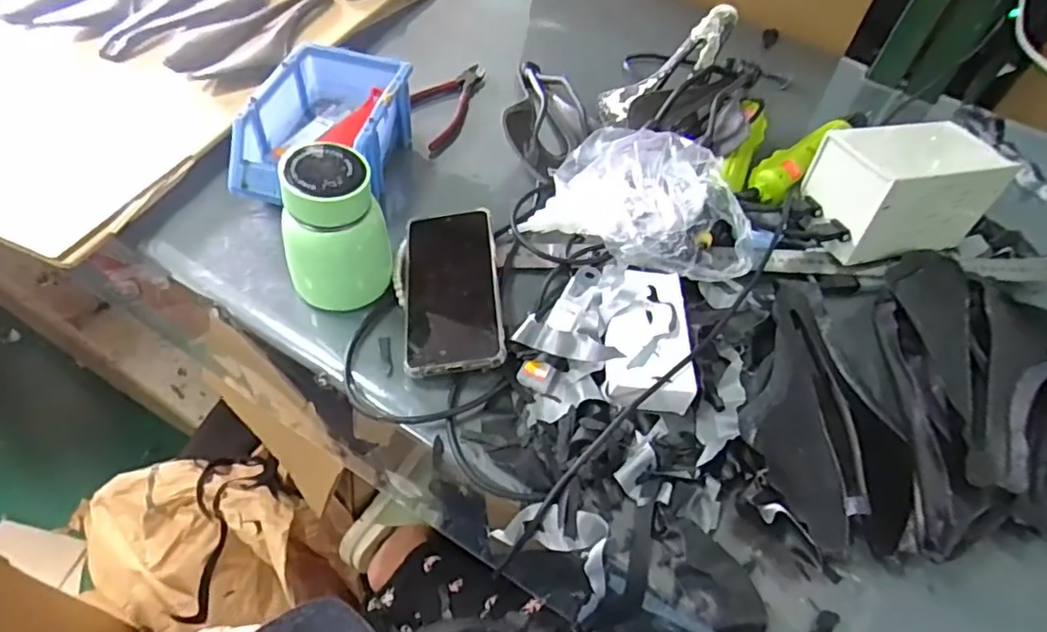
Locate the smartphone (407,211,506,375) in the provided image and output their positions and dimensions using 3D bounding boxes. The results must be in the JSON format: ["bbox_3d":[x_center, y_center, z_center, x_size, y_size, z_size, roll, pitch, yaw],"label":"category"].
[{"bbox_3d":[-0.059,-0.027,0.508,0.076,0.006,0.165,-7,53,0],"label":"smartphone"}]

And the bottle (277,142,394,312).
[{"bbox_3d":[-0.150,-0.067,0.484,0.081,0.120,0.066,-6,53,-12],"label":"bottle"}]

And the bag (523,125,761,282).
[{"bbox_3d":[0.127,-0.112,0.564,0.196,0.068,0.168,28,55,14],"label":"bag"}]

